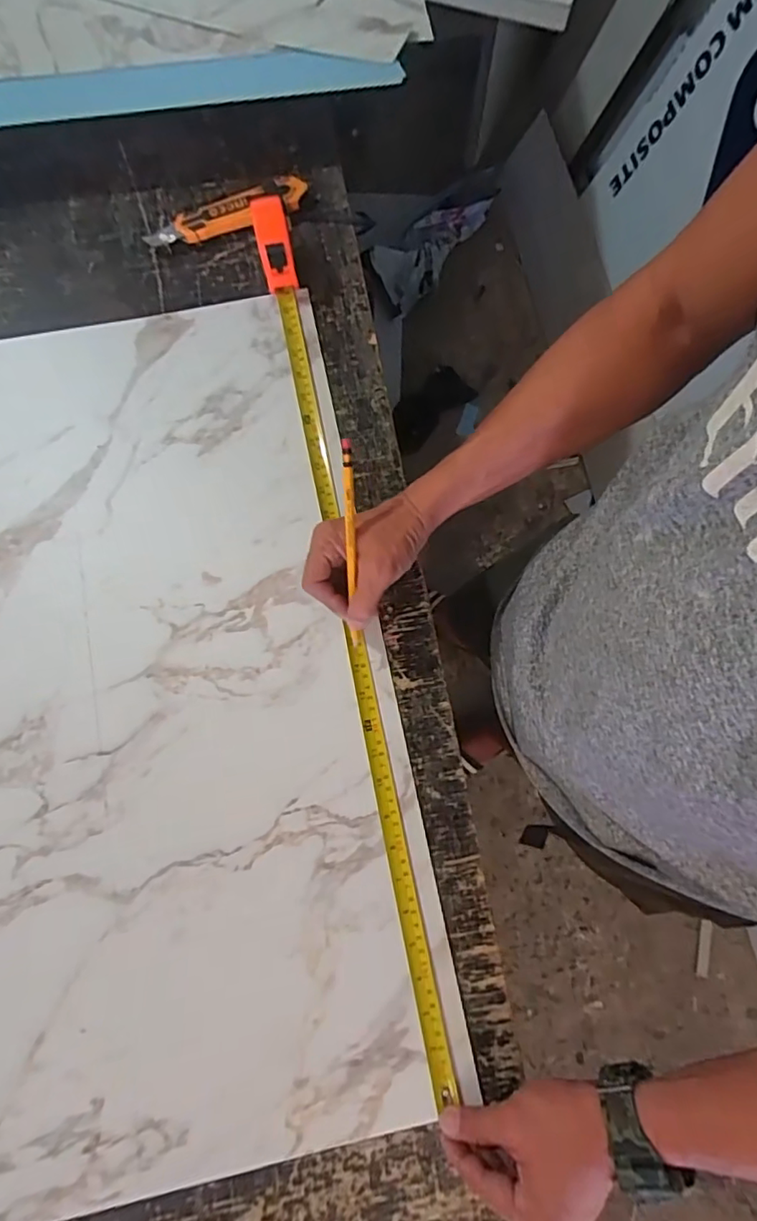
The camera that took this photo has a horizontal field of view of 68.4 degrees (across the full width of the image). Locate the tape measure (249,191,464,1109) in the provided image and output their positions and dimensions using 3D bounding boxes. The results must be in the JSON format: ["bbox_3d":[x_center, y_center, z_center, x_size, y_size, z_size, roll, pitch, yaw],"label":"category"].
[{"bbox_3d":[-0.029,-0.011,0.504,0.032,0.053,0.800,-11,80,-3],"label":"tape measure"}]

